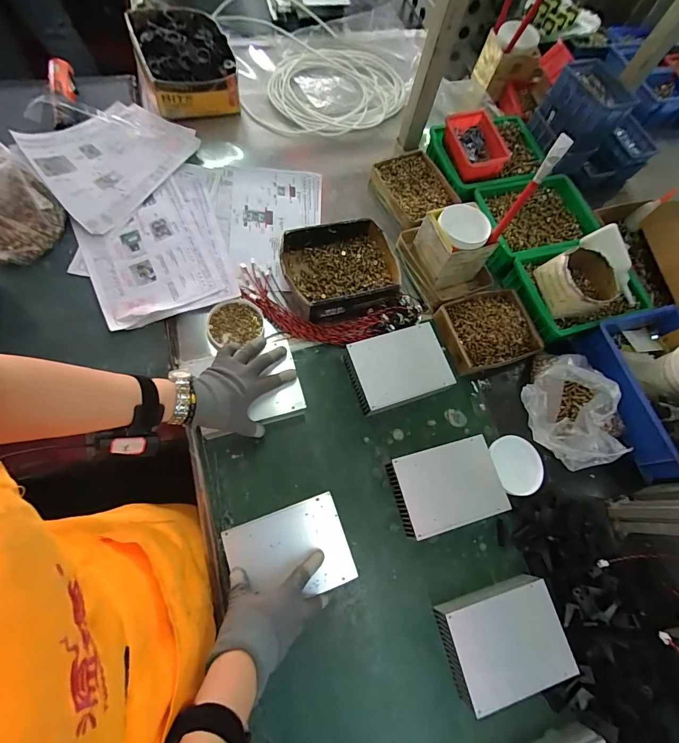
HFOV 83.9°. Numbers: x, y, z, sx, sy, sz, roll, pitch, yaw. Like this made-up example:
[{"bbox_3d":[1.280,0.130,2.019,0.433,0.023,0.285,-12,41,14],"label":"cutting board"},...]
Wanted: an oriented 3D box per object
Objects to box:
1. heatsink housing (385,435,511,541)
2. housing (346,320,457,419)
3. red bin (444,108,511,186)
[{"bbox_3d":[0.169,0.181,0.596,0.157,0.047,0.122,-13,72,-12],"label":"heatsink housing"},{"bbox_3d":[0.103,-0.004,0.659,0.162,0.043,0.125,-16,72,-12],"label":"housing"},{"bbox_3d":[0.298,-0.485,0.819,0.103,0.054,0.156,-17,73,-13],"label":"red bin"}]

